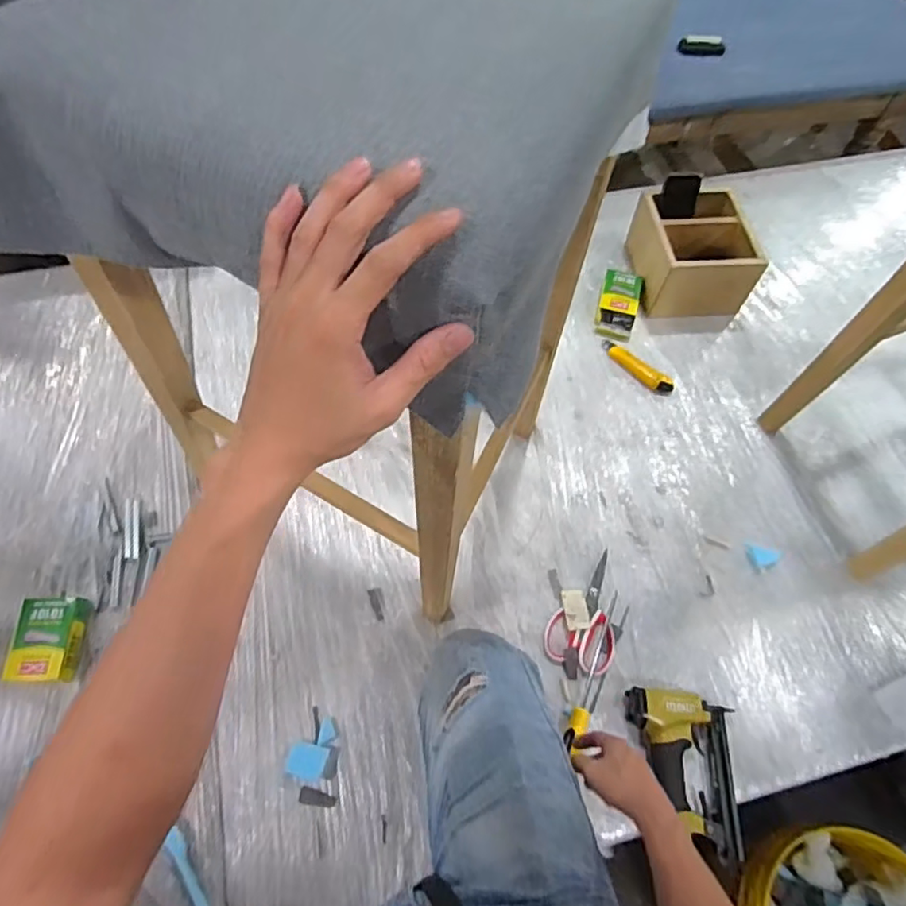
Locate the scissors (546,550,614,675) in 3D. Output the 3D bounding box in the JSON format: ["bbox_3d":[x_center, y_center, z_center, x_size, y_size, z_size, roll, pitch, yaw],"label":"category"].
[{"bbox_3d":[0.207,0.233,0.905,0.101,0.010,0.183,21,61,8],"label":"scissors"}]

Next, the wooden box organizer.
[{"bbox_3d":[0.489,-0.402,1.227,0.206,0.131,0.241,-4,61,-6],"label":"wooden box organizer"}]

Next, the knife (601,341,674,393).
[{"bbox_3d":[0.351,-0.168,1.154,0.036,0.018,0.157,-40,70,-22],"label":"knife"}]

